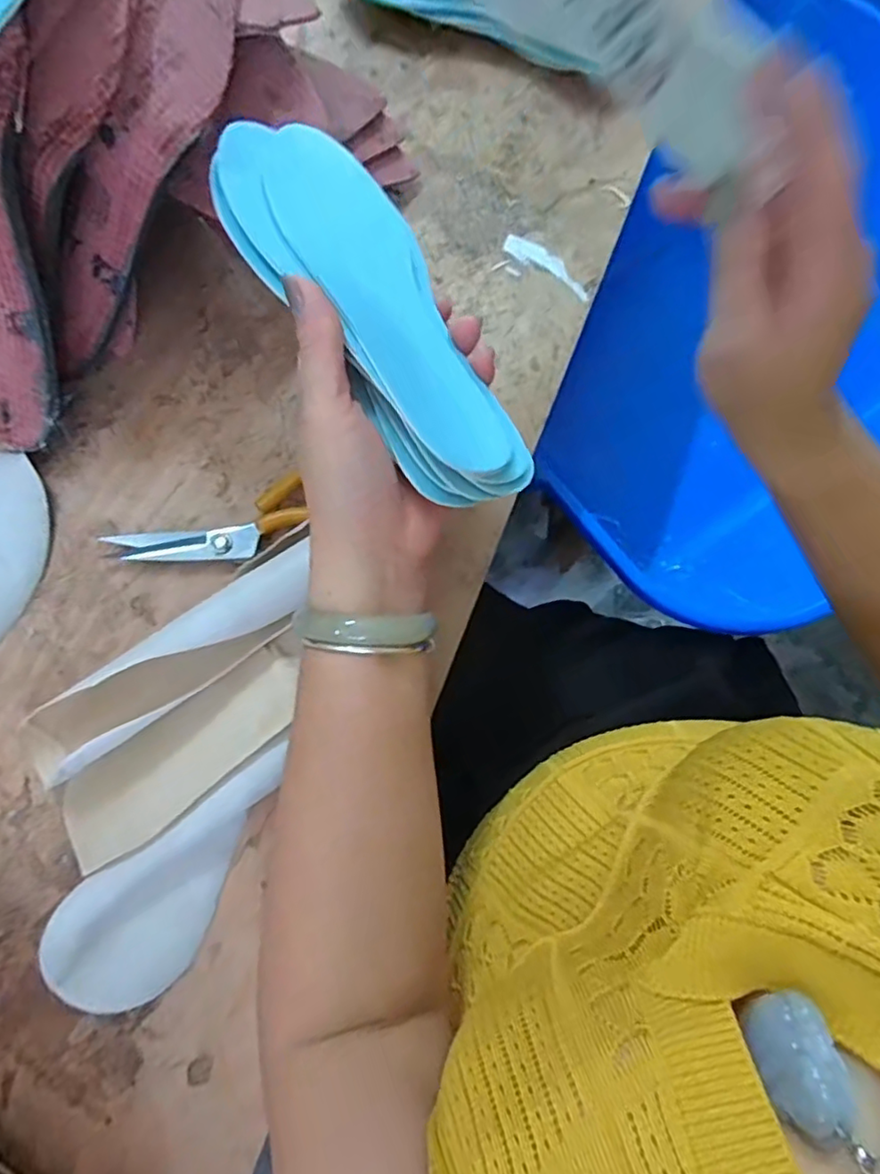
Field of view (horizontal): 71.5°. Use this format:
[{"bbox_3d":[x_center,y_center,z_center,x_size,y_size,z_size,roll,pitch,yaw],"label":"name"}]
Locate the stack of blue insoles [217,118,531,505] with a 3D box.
[{"bbox_3d":[-0.035,-0.133,0.301,0.095,0.032,0.222,-22,75,-35],"label":"stack of blue insoles"}]

